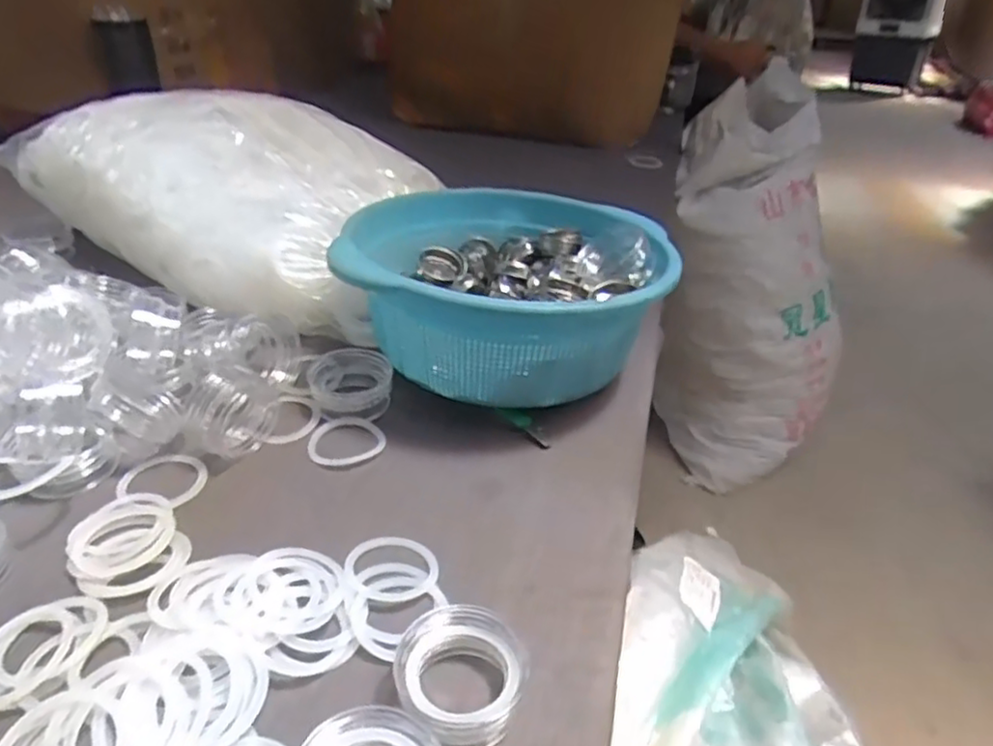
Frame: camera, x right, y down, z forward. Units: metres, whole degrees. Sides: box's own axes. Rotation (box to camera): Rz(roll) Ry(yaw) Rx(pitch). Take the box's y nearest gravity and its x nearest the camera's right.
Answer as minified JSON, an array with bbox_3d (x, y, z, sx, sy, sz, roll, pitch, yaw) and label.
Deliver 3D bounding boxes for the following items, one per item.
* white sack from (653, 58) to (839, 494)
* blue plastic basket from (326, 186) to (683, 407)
[{"bbox_3d":[0.561,-0.174,1.463,0.386,0.733,0.405,19,37,22],"label":"white sack"},{"bbox_3d":[0.010,-0.070,0.614,0.263,0.130,0.272,9,35,9],"label":"blue plastic basket"}]

